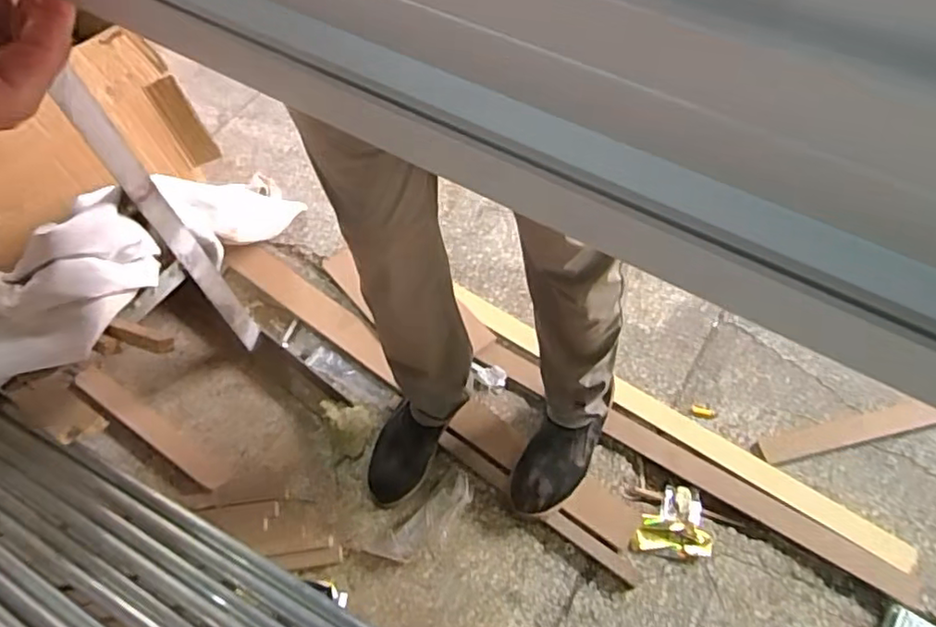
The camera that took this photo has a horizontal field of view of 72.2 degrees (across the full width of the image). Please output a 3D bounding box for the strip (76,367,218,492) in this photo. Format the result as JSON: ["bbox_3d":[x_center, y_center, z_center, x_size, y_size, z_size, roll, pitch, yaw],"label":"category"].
[{"bbox_3d":[-0.553,0.194,1.103,0.334,0.012,0.047,34,50,15],"label":"strip"}]

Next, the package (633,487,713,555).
[{"bbox_3d":[0.312,0.314,0.985,0.107,0.017,0.101,4,59,7],"label":"package"}]

